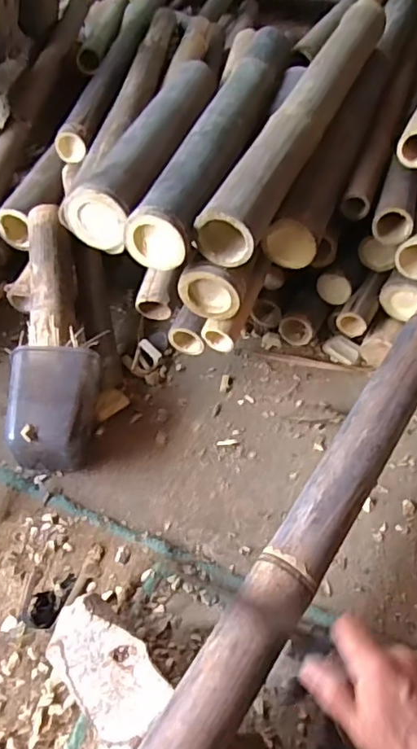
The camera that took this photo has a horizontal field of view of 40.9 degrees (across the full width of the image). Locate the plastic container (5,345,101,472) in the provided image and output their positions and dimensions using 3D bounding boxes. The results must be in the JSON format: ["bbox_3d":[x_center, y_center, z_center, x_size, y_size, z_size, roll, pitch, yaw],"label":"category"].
[{"bbox_3d":[-0.195,0.050,0.703,0.102,0.098,0.141,2,51,-2],"label":"plastic container"}]

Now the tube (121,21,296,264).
[{"bbox_3d":[0.022,-0.337,0.787,0.080,0.066,0.507,18,52,10],"label":"tube"}]

